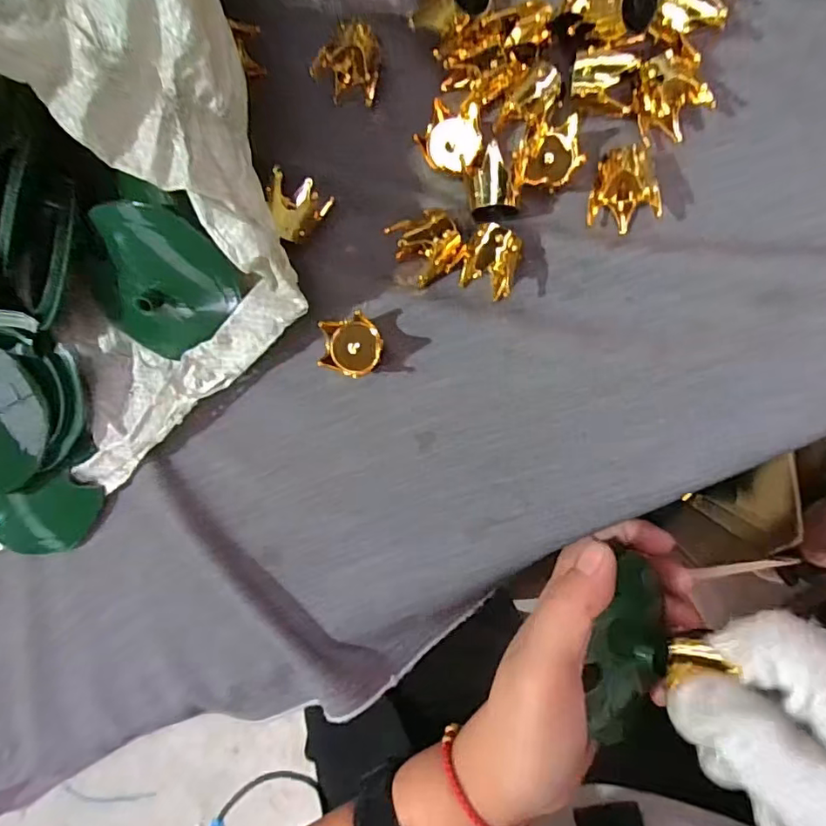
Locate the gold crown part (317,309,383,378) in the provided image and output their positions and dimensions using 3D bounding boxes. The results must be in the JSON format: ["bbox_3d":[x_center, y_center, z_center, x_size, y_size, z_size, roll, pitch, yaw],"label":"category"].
[{"bbox_3d":[-0.027,-0.031,0.250,0.026,0.015,0.028,4,92,9],"label":"gold crown part"}]

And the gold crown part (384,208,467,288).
[{"bbox_3d":[0.008,-0.072,0.235,0.027,0.028,0.023,-31,87,9],"label":"gold crown part"}]

